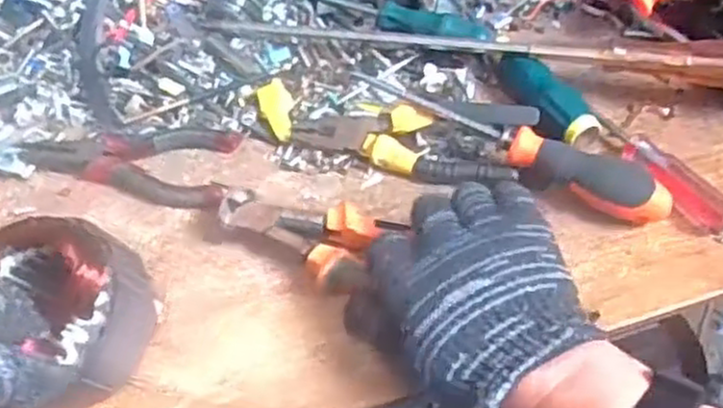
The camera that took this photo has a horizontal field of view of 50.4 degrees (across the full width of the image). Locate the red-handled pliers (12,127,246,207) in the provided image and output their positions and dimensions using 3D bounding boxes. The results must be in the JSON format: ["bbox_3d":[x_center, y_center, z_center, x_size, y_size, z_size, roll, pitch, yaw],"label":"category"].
[{"bbox_3d":[-0.158,-0.037,0.529,0.145,0.015,0.070,10,52,13],"label":"red-handled pliers"}]

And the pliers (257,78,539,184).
[{"bbox_3d":[0.019,-0.054,0.521,0.186,0.023,0.060,8,52,11],"label":"pliers"}]

